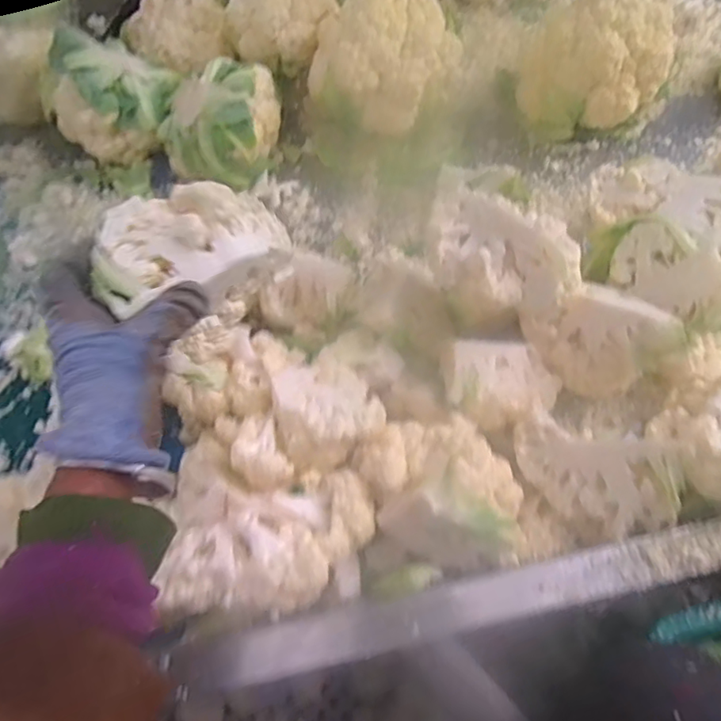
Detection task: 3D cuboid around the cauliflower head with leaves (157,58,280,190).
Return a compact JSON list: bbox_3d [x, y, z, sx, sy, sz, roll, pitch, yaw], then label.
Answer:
[{"bbox_3d":[-0.173,-0.290,0.704,0.123,0.101,0.120,-2,57,3],"label":"cauliflower head with leaves"}]

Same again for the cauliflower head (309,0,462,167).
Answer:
[{"bbox_3d":[0.024,-0.366,0.728,0.184,0.143,0.152,-13,57,-3],"label":"cauliflower head"}]

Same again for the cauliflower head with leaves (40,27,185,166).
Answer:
[{"bbox_3d":[-0.310,-0.336,0.723,0.126,0.110,0.125,-2,57,3],"label":"cauliflower head with leaves"}]

